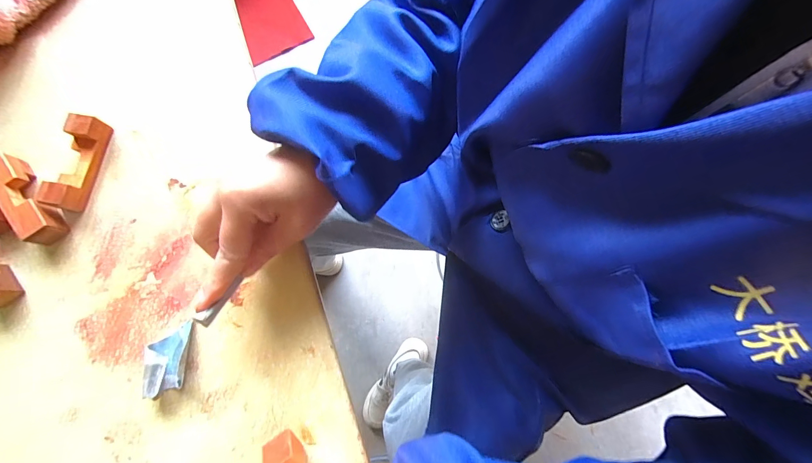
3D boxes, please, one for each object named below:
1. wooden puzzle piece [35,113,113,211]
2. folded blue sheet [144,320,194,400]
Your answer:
[{"bbox_3d":[-0.266,-0.055,0.283,0.028,0.022,0.075,13,78,1],"label":"wooden puzzle piece"},{"bbox_3d":[-0.176,0.094,0.258,0.026,0.018,0.047,-8,78,-3],"label":"folded blue sheet"}]

